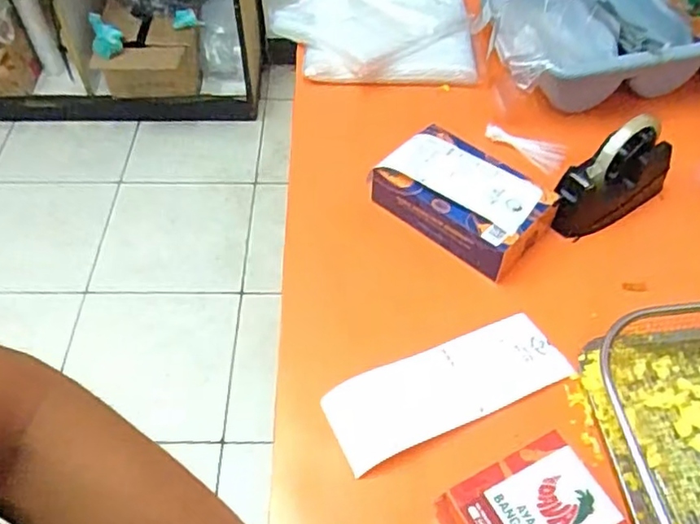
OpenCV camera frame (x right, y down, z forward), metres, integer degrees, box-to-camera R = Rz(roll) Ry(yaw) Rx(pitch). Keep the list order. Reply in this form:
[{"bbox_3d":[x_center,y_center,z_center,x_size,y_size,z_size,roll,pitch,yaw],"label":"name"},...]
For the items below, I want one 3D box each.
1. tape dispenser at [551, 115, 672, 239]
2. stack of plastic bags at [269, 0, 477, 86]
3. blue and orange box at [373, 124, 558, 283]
[{"bbox_3d":[0.298,-0.102,0.726,0.151,0.099,0.065,-27,56,-21],"label":"tape dispenser"},{"bbox_3d":[0.031,-0.365,0.964,0.290,0.056,0.263,-1,52,-1],"label":"stack of plastic bags"},{"bbox_3d":[0.126,-0.075,0.718,0.181,0.057,0.115,34,58,24],"label":"blue and orange box"}]

